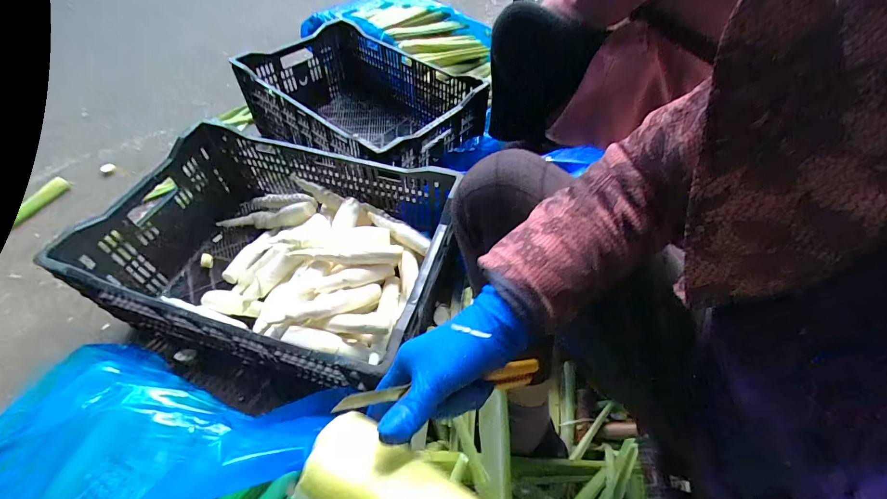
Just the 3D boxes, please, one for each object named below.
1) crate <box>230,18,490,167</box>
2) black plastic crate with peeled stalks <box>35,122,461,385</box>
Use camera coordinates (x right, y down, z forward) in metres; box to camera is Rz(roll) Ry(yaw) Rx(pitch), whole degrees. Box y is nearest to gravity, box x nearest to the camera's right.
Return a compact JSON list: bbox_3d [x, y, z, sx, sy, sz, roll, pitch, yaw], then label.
[{"bbox_3d":[-0.211,-0.392,1.024,0.557,0.247,0.411,32,57,22],"label":"crate"},{"bbox_3d":[-0.296,0.022,0.711,0.571,0.223,0.401,15,52,10],"label":"black plastic crate with peeled stalks"}]

